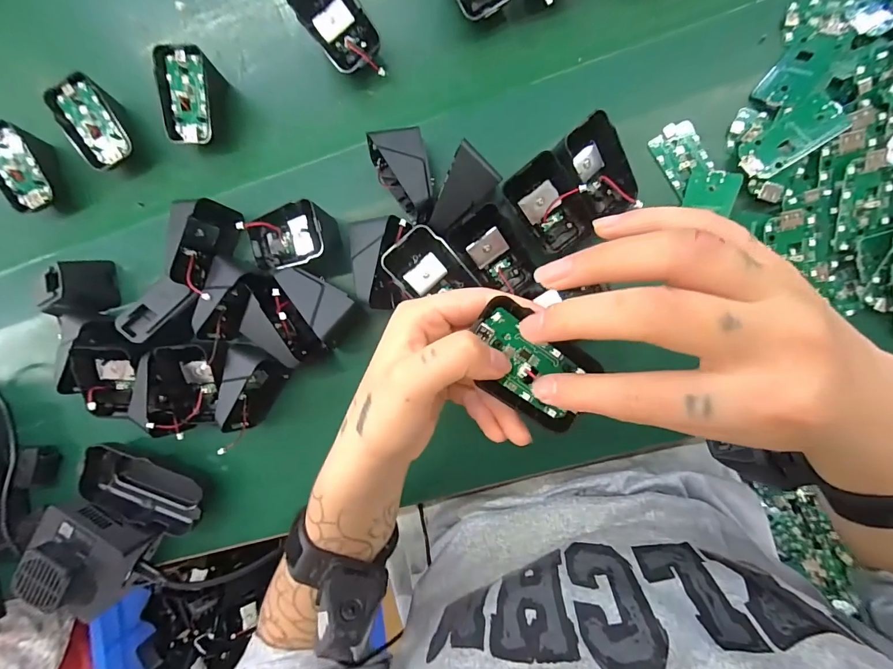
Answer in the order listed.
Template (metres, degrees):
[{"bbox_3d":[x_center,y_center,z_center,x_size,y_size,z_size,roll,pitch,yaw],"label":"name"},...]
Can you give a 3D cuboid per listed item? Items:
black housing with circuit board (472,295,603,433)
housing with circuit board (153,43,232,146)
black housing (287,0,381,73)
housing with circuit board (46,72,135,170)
[{"bbox_3d":[0.041,0.015,0.198,0.064,0.011,0.041,37,94,5],"label":"black housing with circuit board"},{"bbox_3d":[-0.210,-0.194,0.332,0.040,0.041,0.069,2,90,6],"label":"housing with circuit board"},{"bbox_3d":[-0.087,-0.245,0.315,0.044,0.024,0.071,-39,106,3],"label":"black housing"},{"bbox_3d":[-0.296,-0.177,0.339,0.041,0.034,0.067,-26,87,5],"label":"housing with circuit board"}]

